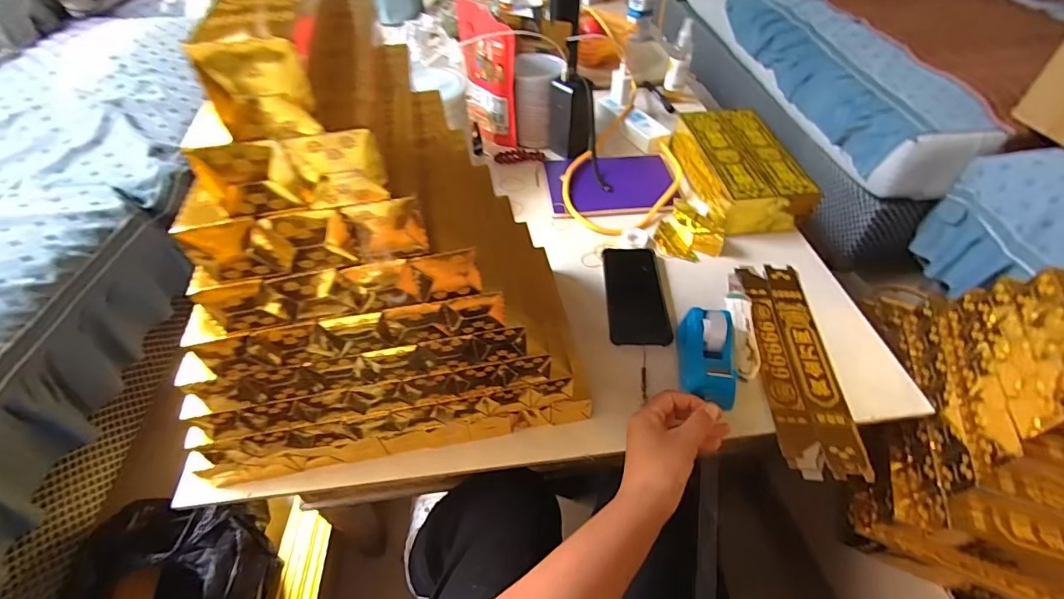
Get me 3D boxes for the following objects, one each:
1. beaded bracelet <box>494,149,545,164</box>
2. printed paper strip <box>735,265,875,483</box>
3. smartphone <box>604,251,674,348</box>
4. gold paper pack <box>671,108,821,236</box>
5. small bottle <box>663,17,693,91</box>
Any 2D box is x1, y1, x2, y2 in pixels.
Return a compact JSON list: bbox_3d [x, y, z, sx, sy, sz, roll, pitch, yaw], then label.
[{"bbox_3d":[-0.022,-0.257,0.833,0.087,0.014,0.021,-2,49,0],"label":"beaded bracelet"},{"bbox_3d":[0.314,0.067,0.560,0.089,0.013,0.290,2,49,4],"label":"printed paper strip"},{"bbox_3d":[0.136,-0.007,0.613,0.073,0.011,0.160,0,49,2],"label":"smartphone"},{"bbox_3d":[0.336,-0.218,0.757,0.142,0.067,0.246,-8,49,-4],"label":"gold paper pack"},{"bbox_3d":[0.295,-0.481,0.924,0.040,0.127,0.031,15,51,15],"label":"small bottle"}]

